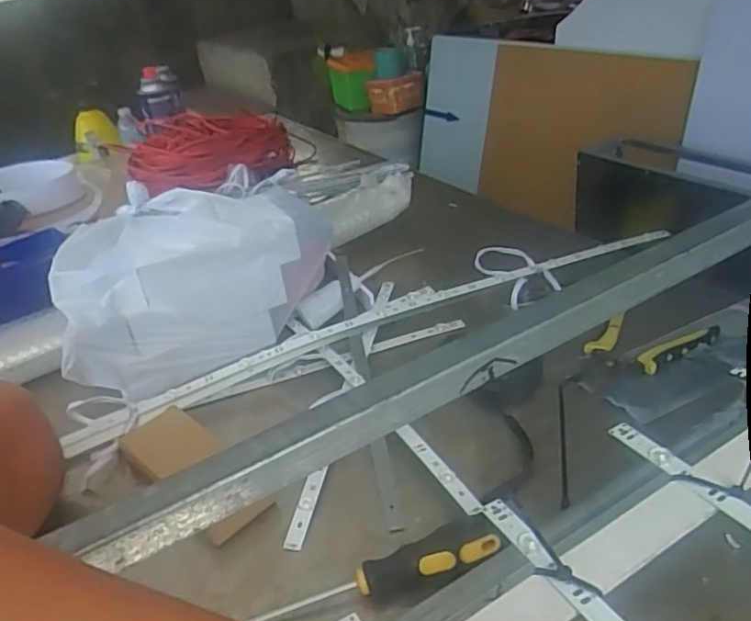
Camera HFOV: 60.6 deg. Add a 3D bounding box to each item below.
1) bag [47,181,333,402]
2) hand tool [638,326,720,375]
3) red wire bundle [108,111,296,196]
[{"bbox_3d":[-0.196,-0.031,0.703,0.283,0.145,0.188,-6,31,2],"label":"bag"},{"bbox_3d":[0.289,0.034,0.609,0.095,0.012,0.027,-19,33,-18],"label":"hand tool"},{"bbox_3d":[-0.312,-0.304,1.216,0.298,0.111,0.221,-10,31,-4],"label":"red wire bundle"}]

